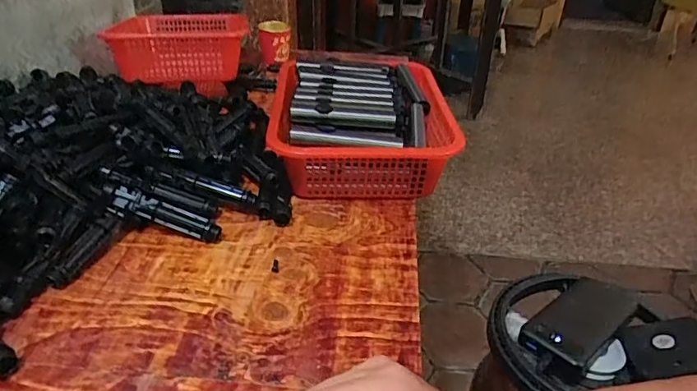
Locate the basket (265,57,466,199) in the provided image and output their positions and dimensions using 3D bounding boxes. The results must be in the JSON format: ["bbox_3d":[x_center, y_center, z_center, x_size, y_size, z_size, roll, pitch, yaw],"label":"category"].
[{"bbox_3d":[0.023,-0.103,0.746,0.247,0.111,0.302,2,34,1],"label":"basket"}]

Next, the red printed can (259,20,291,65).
[{"bbox_3d":[-0.153,-0.320,1.059,0.067,0.079,0.068,-5,34,-10],"label":"red printed can"}]

